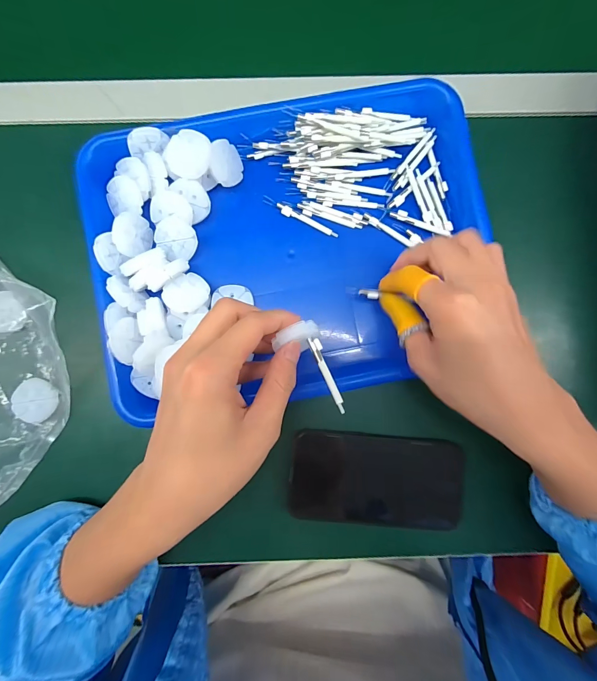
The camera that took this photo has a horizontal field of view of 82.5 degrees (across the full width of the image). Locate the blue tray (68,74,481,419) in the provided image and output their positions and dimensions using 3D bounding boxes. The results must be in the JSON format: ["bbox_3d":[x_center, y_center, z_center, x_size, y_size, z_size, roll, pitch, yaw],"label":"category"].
[{"bbox_3d":[-0.004,-0.076,0.289,0.318,0.040,0.238,-10,85,-3],"label":"blue tray"}]

